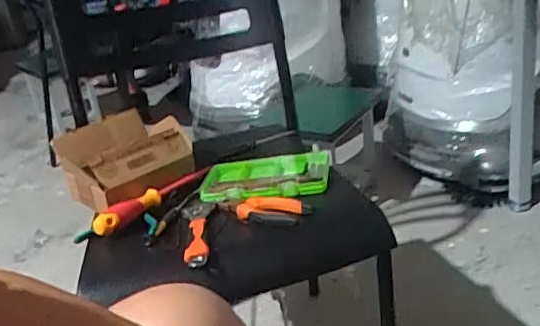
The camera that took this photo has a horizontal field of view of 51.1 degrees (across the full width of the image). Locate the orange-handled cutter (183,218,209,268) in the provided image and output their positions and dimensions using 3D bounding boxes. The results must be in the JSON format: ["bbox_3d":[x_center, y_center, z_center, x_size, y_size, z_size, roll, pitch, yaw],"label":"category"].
[{"bbox_3d":[-0.092,0.094,0.710,0.029,0.013,0.099,-9,25,-2],"label":"orange-handled cutter"}]

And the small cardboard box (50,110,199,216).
[{"bbox_3d":[-0.226,-0.014,0.880,0.191,0.080,0.195,-20,28,-24],"label":"small cardboard box"}]

